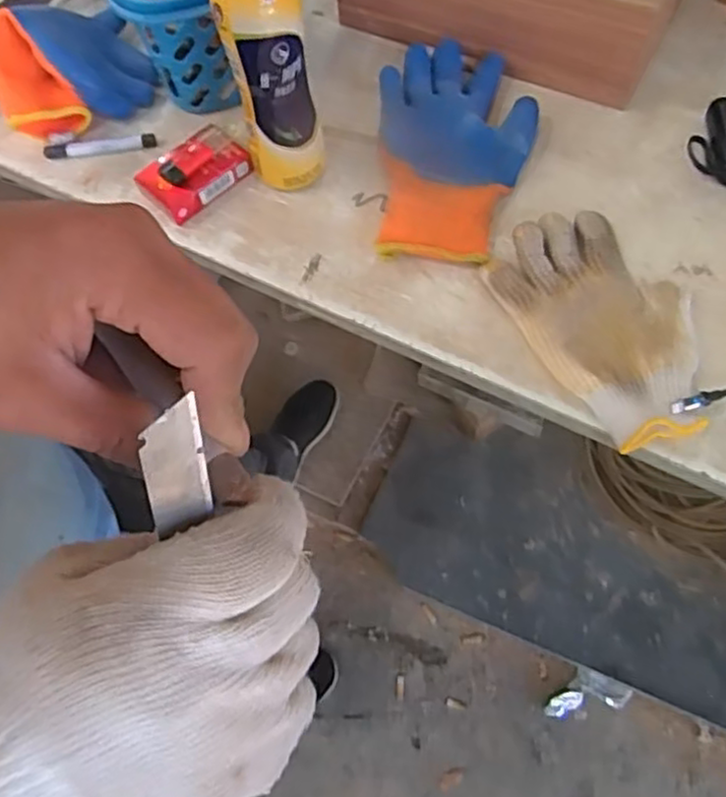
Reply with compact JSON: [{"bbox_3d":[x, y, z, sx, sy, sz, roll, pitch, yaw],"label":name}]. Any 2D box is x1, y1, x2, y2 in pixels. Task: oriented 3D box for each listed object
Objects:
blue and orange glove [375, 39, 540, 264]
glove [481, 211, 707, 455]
[{"bbox_3d":[0.083,-0.221,0.613,0.136,0.037,0.237,0,65,4],"label":"blue and orange glove"},{"bbox_3d":[0.187,-0.062,0.529,0.123,0.022,0.196,-26,66,-8],"label":"glove"}]

